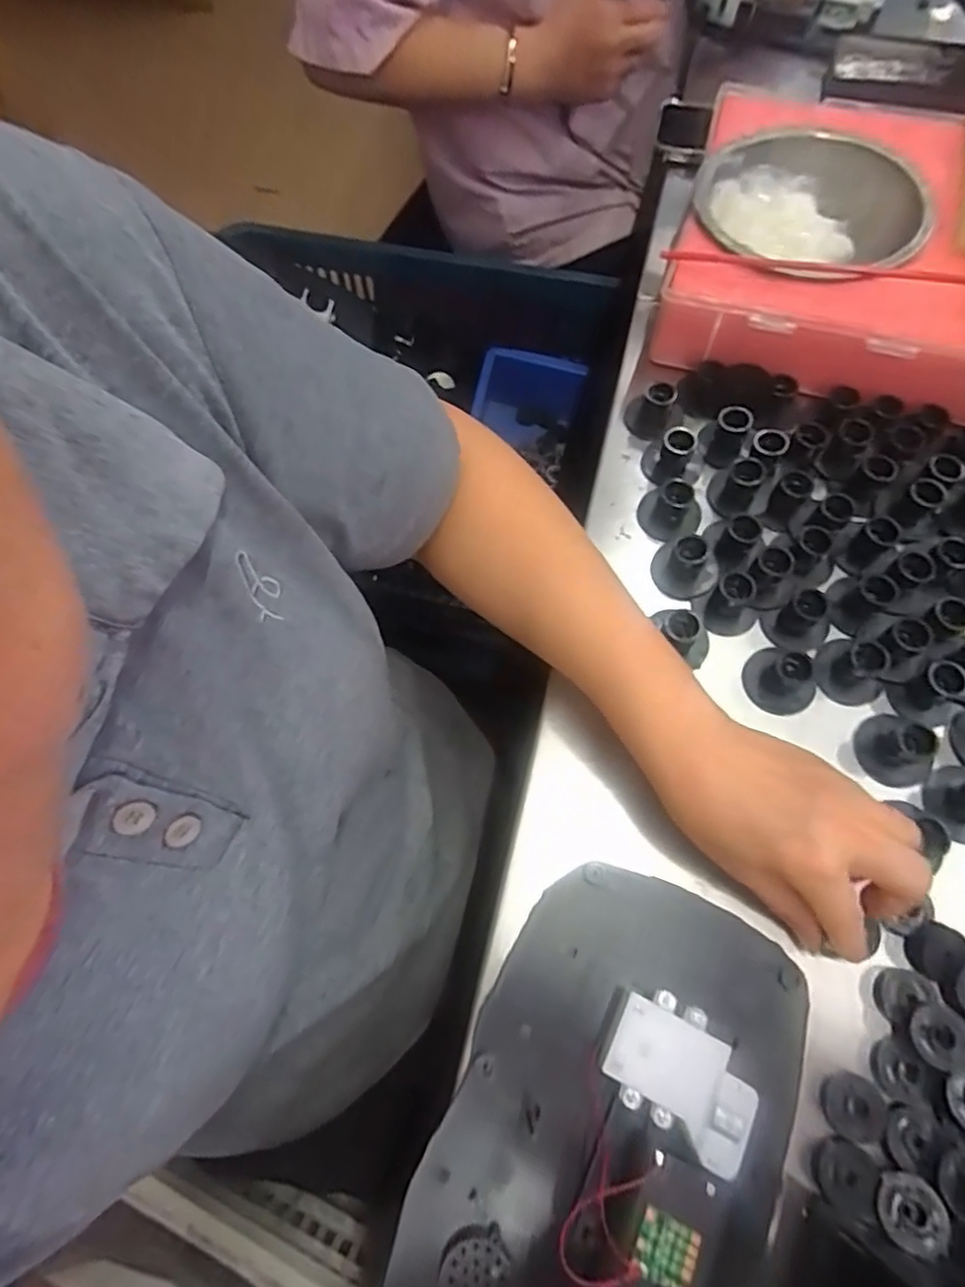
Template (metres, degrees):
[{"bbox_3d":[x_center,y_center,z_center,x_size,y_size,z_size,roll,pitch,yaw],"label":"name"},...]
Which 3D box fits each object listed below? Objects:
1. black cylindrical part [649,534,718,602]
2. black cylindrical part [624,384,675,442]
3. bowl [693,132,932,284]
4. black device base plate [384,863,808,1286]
[{"bbox_3d":[0.131,-0.048,0.404,0.040,0.037,0.032,33,72,14],"label":"black cylindrical part"},{"bbox_3d":[0.120,-0.168,0.451,0.031,0.026,0.035,19,69,9],"label":"black cylindrical part"},{"bbox_3d":[0.237,-0.315,0.463,0.160,0.048,0.159,-1,67,2],"label":"bowl"},{"bbox_3d":[0.057,0.224,0.278,0.139,0.027,0.224,24,72,10],"label":"black device base plate"}]

